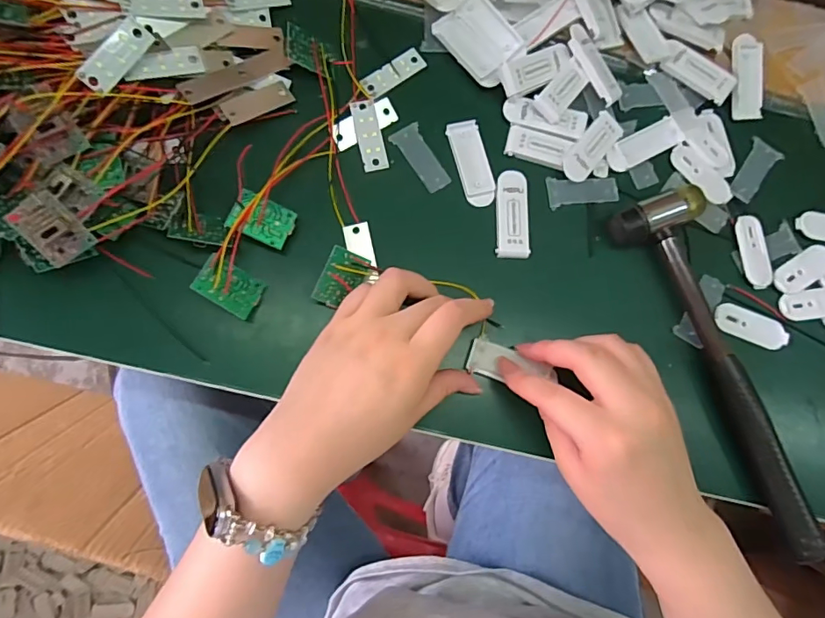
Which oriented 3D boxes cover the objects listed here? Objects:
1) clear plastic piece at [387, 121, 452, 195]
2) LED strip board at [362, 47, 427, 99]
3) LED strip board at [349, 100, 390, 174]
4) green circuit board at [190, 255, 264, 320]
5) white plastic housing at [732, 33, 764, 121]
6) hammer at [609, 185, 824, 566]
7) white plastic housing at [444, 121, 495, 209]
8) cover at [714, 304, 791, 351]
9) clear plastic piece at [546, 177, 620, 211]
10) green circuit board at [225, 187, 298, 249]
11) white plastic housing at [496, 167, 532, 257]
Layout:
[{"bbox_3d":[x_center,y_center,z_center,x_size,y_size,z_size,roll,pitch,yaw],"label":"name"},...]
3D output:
[{"bbox_3d":[0.005,-0.100,0.326,0.020,0.004,0.048,-30,83,-10],"label":"clear plastic piece"},{"bbox_3d":[-0.013,-0.160,0.334,0.048,0.004,0.016,-38,85,-11],"label":"LED strip board"},{"bbox_3d":[-0.028,-0.113,0.323,0.016,0.004,0.045,-13,93,-10],"label":"LED strip board"},{"bbox_3d":[-0.107,-0.013,0.289,0.035,0.005,0.027,38,61,-24],"label":"green circuit board"},{"bbox_3d":[0.237,-0.164,0.347,0.022,0.007,0.058,-5,96,-6],"label":"white plastic housing"},{"bbox_3d":[0.203,0.035,0.312,0.059,0.024,0.233,-25,82,-9],"label":"hammer"},{"bbox_3d":[0.040,-0.097,0.326,0.021,0.004,0.059,-15,81,-8],"label":"white plastic housing"},{"bbox_3d":[0.224,0.012,0.324,0.049,0.004,0.021,21,78,-1],"label":"cover"},{"bbox_3d":[0.115,-0.080,0.331,0.048,0.006,0.020,-7,80,-7],"label":"clear plastic piece"},{"bbox_3d":[-0.090,-0.054,0.296,0.035,0.004,0.025,24,76,-15],"label":"green circuit board"},{"bbox_3d":[0.066,-0.062,0.322,0.021,0.005,0.059,3,79,-5],"label":"white plastic housing"}]

